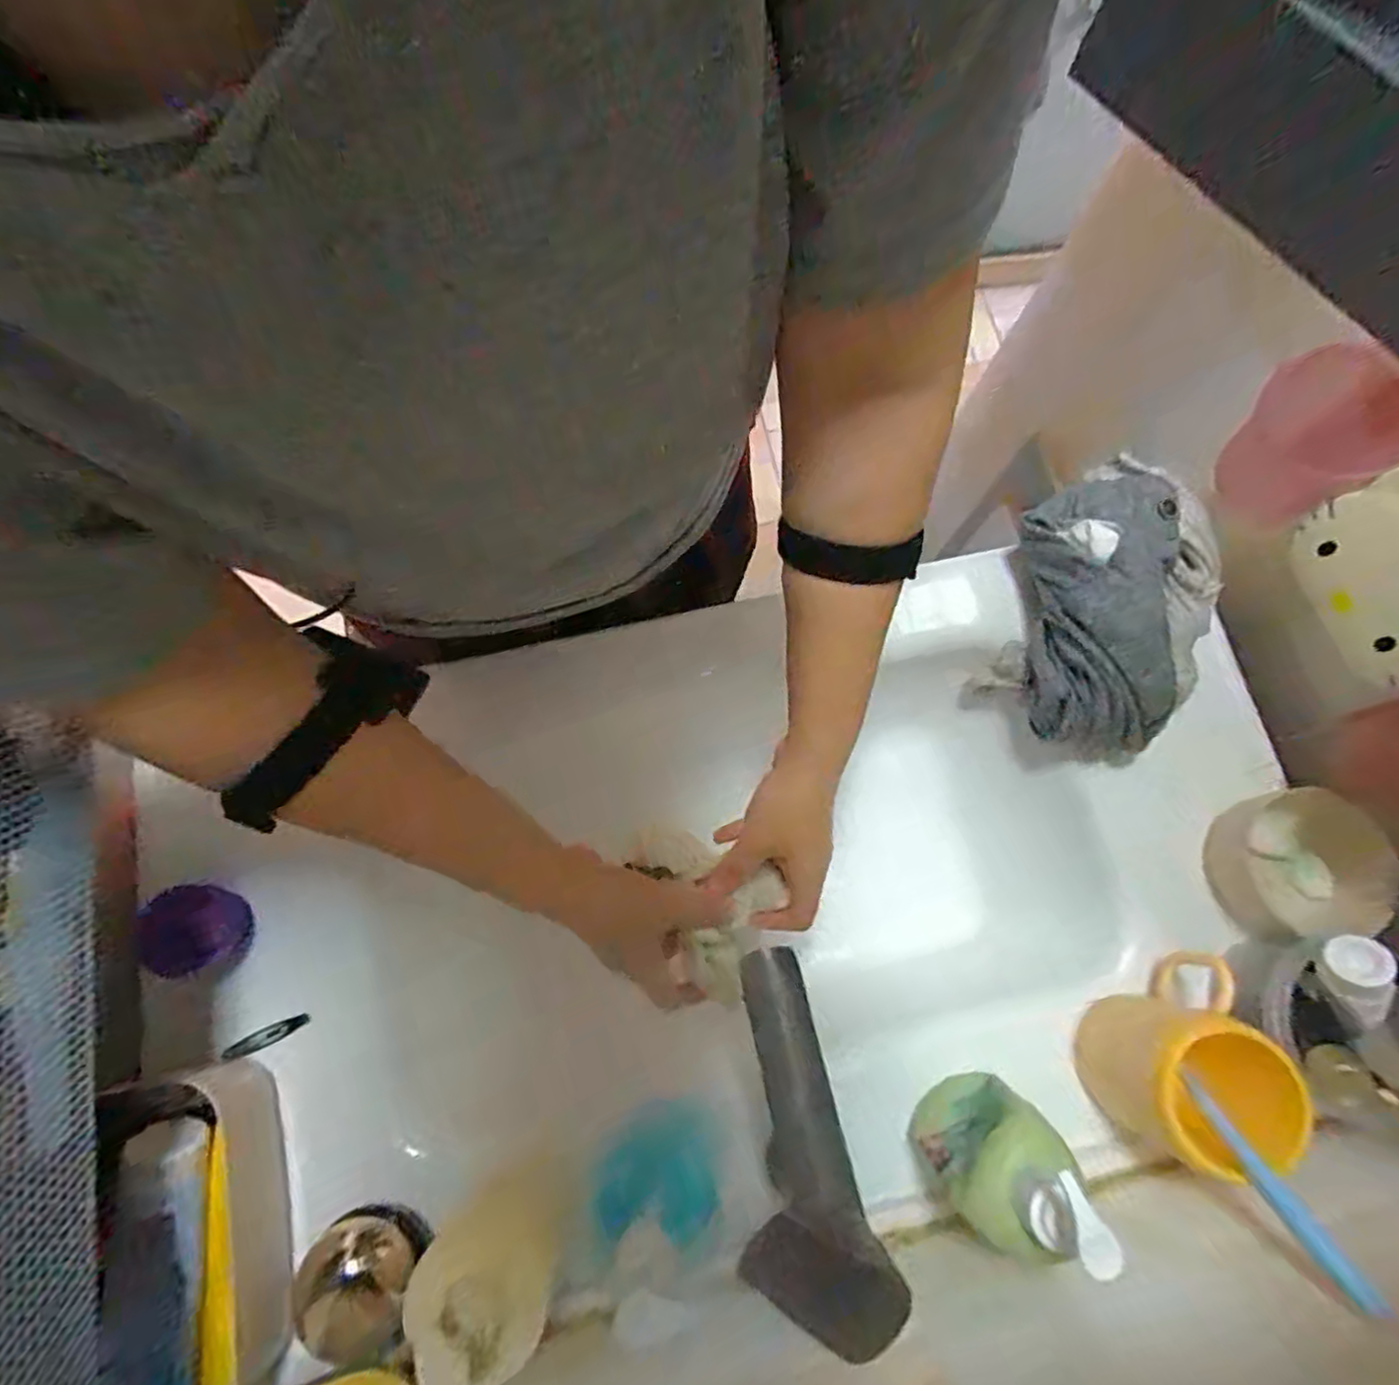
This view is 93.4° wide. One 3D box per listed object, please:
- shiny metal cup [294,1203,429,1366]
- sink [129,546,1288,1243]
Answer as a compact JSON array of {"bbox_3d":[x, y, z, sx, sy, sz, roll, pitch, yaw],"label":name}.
[{"bbox_3d":[-0.220,0.375,0.422,0.068,0.031,0.081,43,80,9],"label":"shiny metal cup"},{"bbox_3d":[0.050,0.176,0.547,0.845,0.167,0.427,-18,78,-5],"label":"sink"}]

